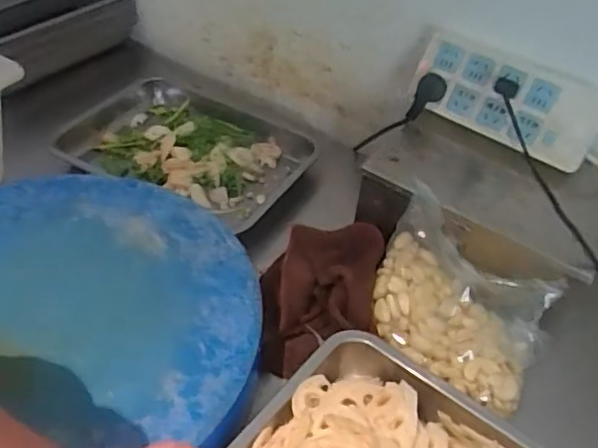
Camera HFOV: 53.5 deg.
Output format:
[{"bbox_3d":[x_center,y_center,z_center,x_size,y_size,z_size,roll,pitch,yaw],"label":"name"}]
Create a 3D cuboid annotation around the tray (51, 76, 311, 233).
[{"bbox_3d":[-0.164,-0.119,0.911,0.365,0.042,0.253,18,46,12],"label":"tray"}]

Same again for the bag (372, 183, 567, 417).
[{"bbox_3d":[0.164,0.074,0.616,0.201,0.117,0.122,33,51,25],"label":"bag"}]

